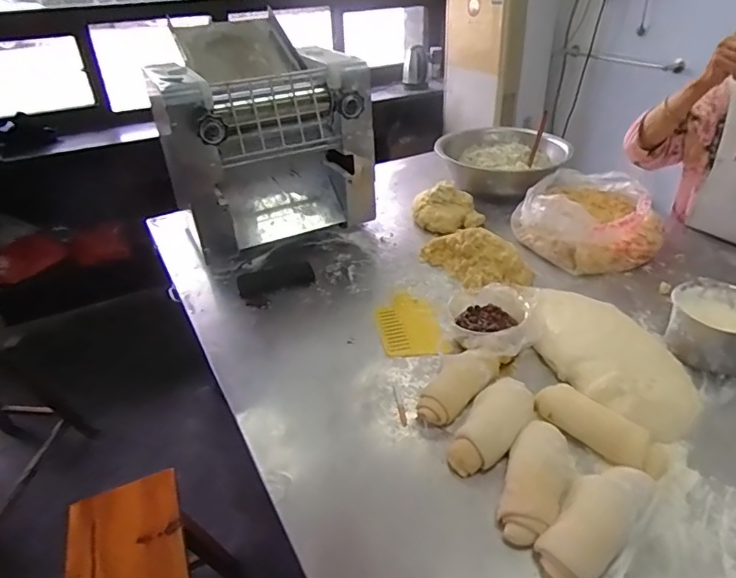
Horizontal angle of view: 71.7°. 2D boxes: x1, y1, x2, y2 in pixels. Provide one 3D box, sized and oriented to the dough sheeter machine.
[{"bbox_3d":[-0.258,-0.369,1.248,0.422,0.449,0.427,-16,34,-21],"label":"dough sheeter machine"}]

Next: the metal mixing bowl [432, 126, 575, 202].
[{"bbox_3d":[0.398,-0.378,1.533,0.372,0.127,0.356,1,32,6],"label":"metal mixing bowl"}]

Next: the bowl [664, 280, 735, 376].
[{"bbox_3d":[0.591,0.070,0.863,0.146,0.102,0.139,-2,32,1],"label":"bowl"}]

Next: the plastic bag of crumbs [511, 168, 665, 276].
[{"bbox_3d":[0.516,-0.178,1.234,0.297,0.121,0.354,-2,32,2],"label":"plastic bag of crumbs"}]

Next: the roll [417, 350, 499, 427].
[{"bbox_3d":[0.144,0.154,0.812,0.078,0.046,0.161,19,38,31],"label":"roll"}]

